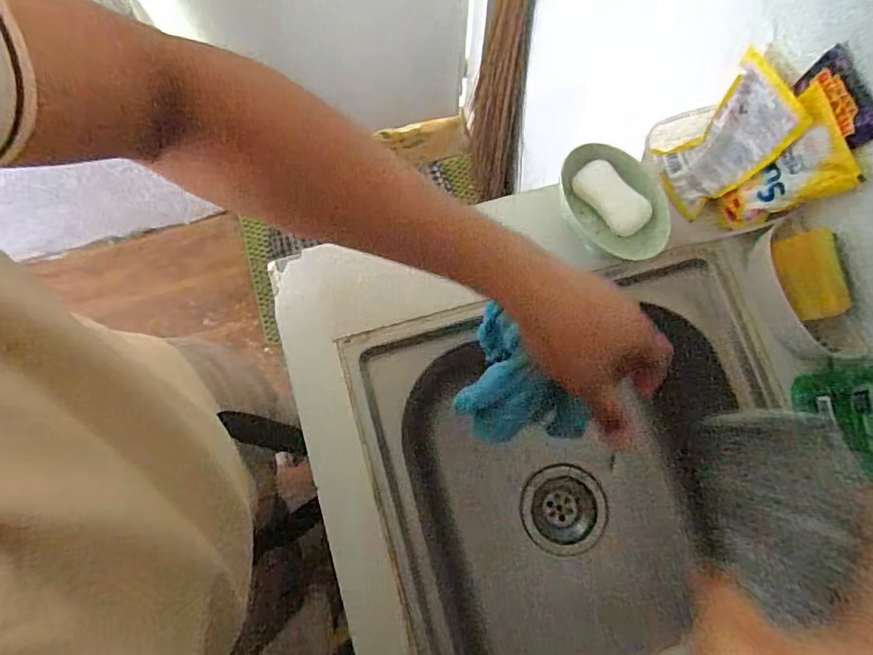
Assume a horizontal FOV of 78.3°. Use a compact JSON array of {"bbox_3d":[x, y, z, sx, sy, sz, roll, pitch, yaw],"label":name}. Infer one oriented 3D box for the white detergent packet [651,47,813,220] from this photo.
[{"bbox_3d":[0.275,-0.180,0.519,0.021,0.128,0.086,-17,70,-43],"label":"white detergent packet"}]

